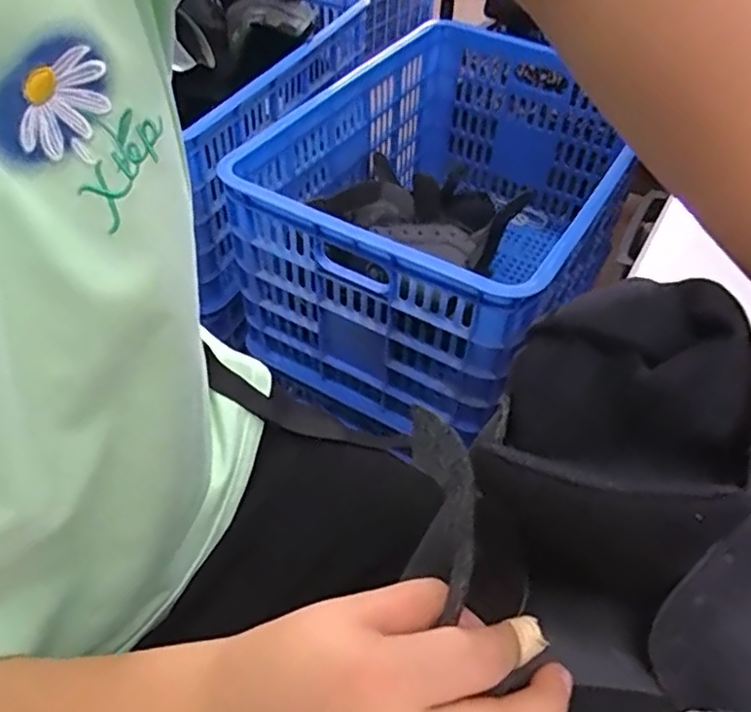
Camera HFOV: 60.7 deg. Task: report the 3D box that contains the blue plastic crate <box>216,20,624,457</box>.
[{"bbox_3d":[0.117,-0.218,0.948,0.403,0.283,0.576,23,51,17],"label":"blue plastic crate"}]

